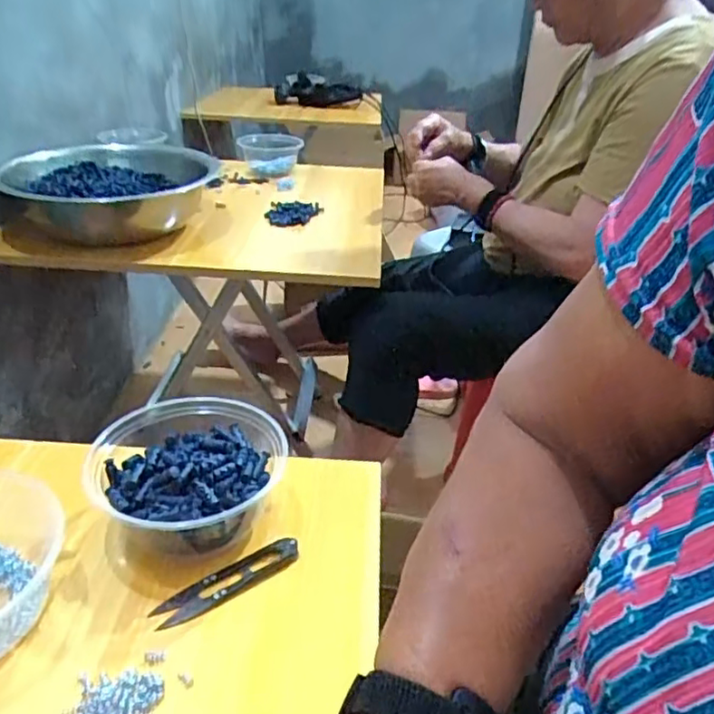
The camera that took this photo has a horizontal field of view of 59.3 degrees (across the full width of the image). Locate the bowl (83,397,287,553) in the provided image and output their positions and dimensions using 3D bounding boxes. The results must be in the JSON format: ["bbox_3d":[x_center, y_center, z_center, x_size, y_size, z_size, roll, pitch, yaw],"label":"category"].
[{"bbox_3d":[-0.121,0.090,0.448,0.130,0.059,0.127,2,29,-1],"label":"bowl"}]

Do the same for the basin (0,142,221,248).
[{"bbox_3d":[-0.385,-0.252,0.977,0.256,0.111,0.282,8,30,9],"label":"basin"}]

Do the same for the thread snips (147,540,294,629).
[{"bbox_3d":[-0.084,0.149,0.417,0.101,0.009,0.023,-17,35,-32],"label":"thread snips"}]

